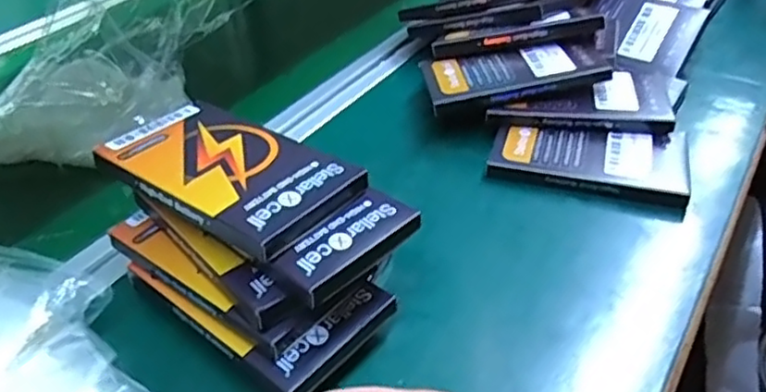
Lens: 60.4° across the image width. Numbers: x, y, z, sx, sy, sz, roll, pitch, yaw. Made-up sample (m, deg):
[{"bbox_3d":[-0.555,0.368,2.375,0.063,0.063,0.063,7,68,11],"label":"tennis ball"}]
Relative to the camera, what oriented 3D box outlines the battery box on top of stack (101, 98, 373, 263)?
[{"bbox_3d":[-0.088,-0.016,0.358,0.135,0.014,0.081,24,45,29],"label":"battery box on top of stack"}]

